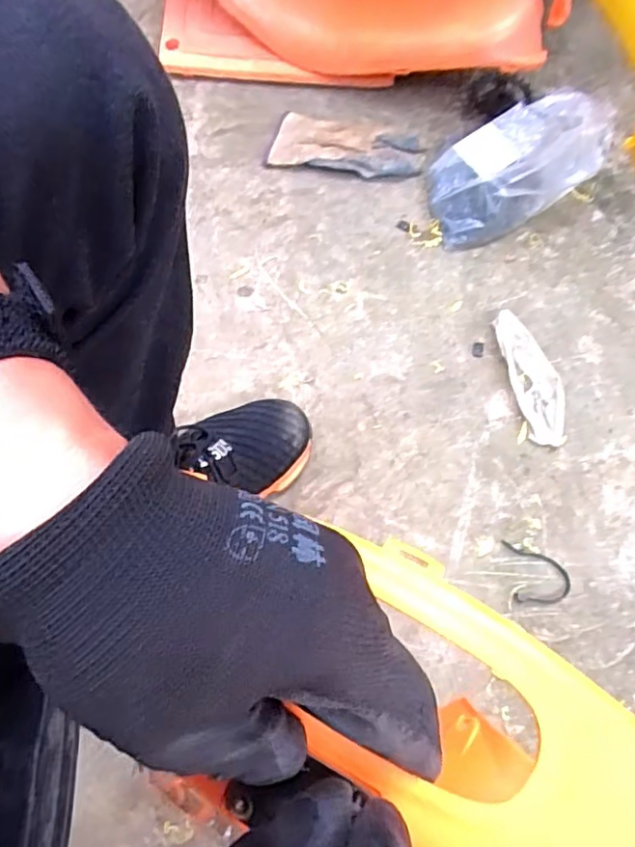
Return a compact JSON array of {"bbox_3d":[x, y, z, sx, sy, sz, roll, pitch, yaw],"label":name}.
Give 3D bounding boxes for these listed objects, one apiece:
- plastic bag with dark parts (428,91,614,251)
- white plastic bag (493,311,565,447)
[{"bbox_3d":[0.241,-0.322,0.709,0.210,0.122,0.126,-20,71,-8],"label":"plastic bag with dark parts"},{"bbox_3d":[0.246,-0.054,0.665,0.054,0.013,0.161,-10,70,-4],"label":"white plastic bag"}]

